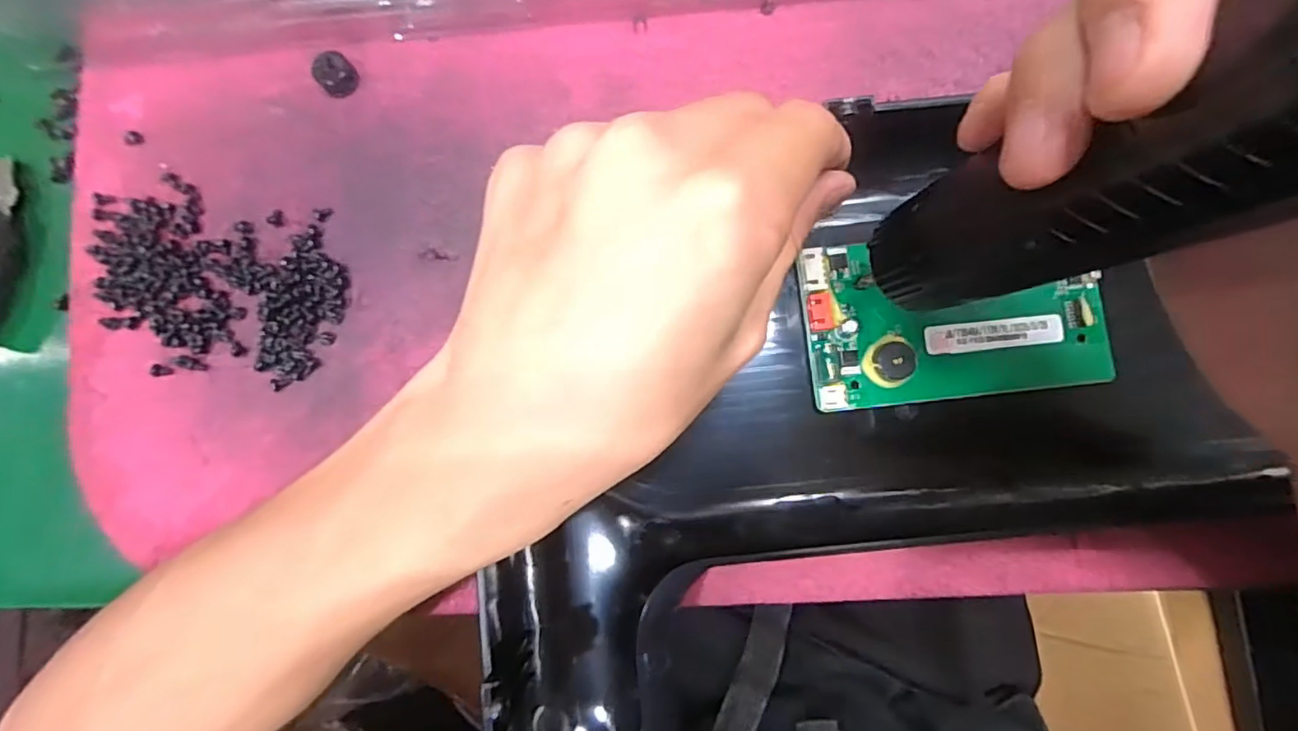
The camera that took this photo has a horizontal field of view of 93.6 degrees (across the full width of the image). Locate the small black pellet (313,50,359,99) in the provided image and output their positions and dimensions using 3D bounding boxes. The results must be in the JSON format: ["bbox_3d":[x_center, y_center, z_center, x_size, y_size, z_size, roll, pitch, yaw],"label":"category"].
[{"bbox_3d":[-0.121,-0.113,0.235,0.014,0.009,0.012,-37,89,-1],"label":"small black pellet"}]

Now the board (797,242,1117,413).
[{"bbox_3d":[0.106,-0.017,0.217,0.100,0.010,0.058,-6,88,-1],"label":"board"}]

